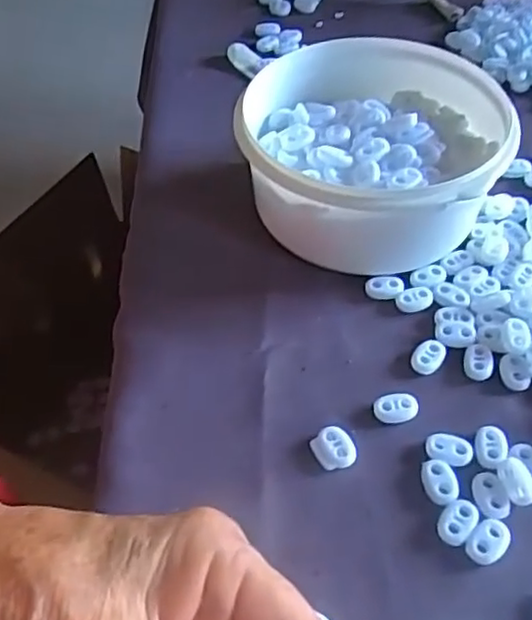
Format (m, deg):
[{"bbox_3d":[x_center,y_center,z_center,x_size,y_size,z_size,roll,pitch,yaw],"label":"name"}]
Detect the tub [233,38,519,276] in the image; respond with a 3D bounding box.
[{"bbox_3d":[0.068,-0.092,0.423,0.159,0.075,0.161,-1,50,1],"label":"tub"}]

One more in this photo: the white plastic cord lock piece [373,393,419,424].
[{"bbox_3d":[0.068,0.051,0.350,0.023,0.007,0.015,-7,50,-2],"label":"white plastic cord lock piece"}]

